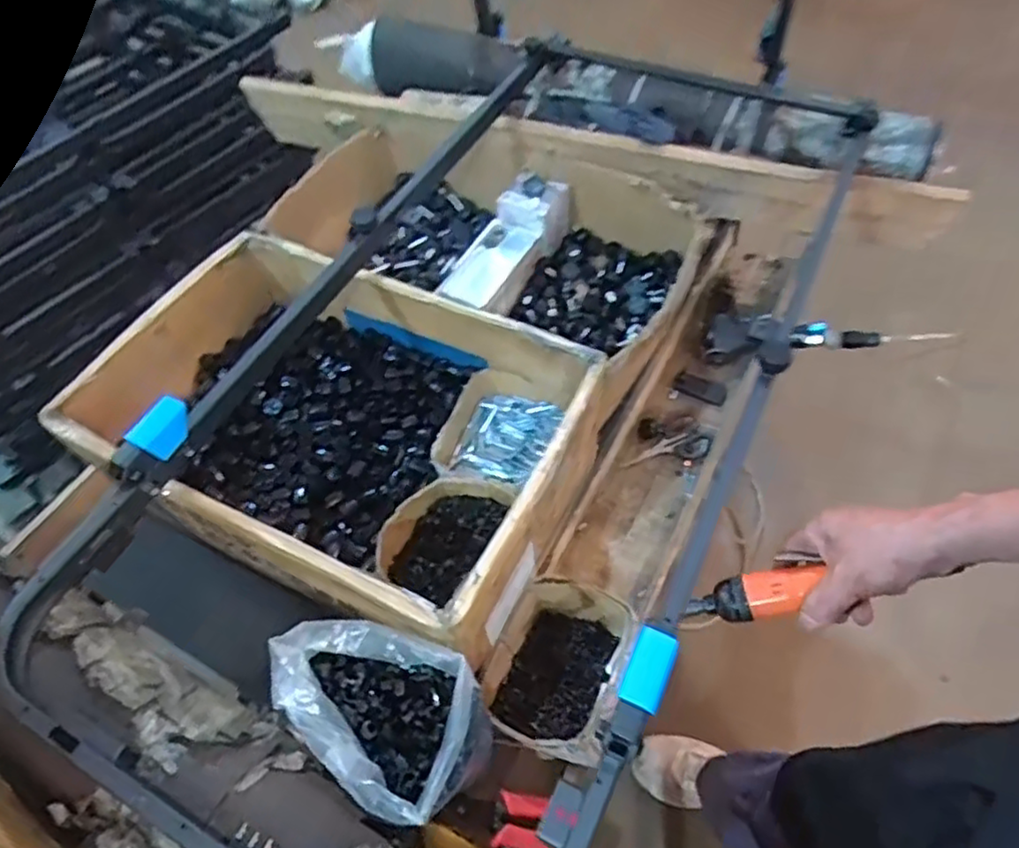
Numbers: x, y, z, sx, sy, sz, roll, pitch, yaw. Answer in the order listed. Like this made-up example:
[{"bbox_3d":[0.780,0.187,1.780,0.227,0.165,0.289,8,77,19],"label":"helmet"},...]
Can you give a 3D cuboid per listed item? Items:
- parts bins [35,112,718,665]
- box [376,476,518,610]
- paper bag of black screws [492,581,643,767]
[{"bbox_3d":[-0.131,-0.138,0.898,0.615,0.180,0.728,22,60,18],"label":"parts bins"},{"bbox_3d":[-0.079,0.120,0.754,0.111,0.065,0.137,26,61,20],"label":"box"},{"bbox_3d":[0.056,0.246,0.685,0.128,0.088,0.165,17,58,15],"label":"paper bag of black screws"}]

